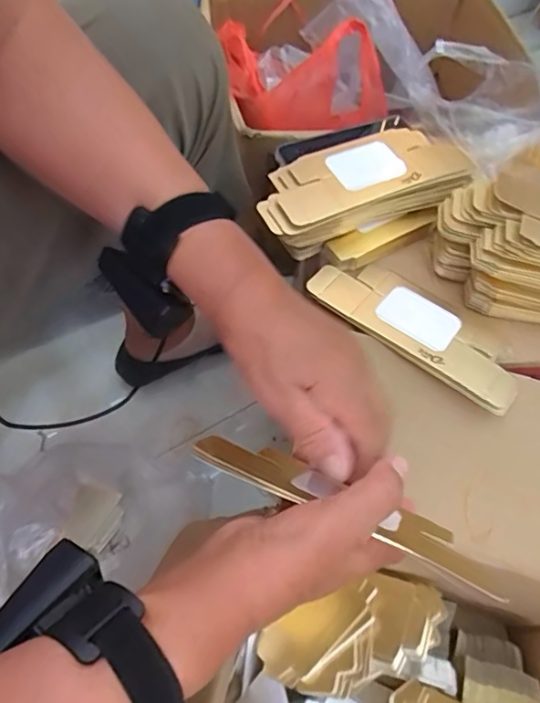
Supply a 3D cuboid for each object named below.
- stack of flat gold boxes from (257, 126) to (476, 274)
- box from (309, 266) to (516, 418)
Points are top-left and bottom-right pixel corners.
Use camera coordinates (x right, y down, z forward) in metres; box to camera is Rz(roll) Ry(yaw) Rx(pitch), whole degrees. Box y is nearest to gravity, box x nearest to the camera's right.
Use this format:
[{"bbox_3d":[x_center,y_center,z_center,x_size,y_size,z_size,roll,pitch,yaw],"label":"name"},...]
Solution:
[{"bbox_3d":[0.089,-0.157,0.545,0.208,0.053,0.116,-29,67,-17],"label":"stack of flat gold boxes"},{"bbox_3d":[0.133,-0.024,0.506,0.206,0.016,0.078,38,55,24],"label":"box"}]

